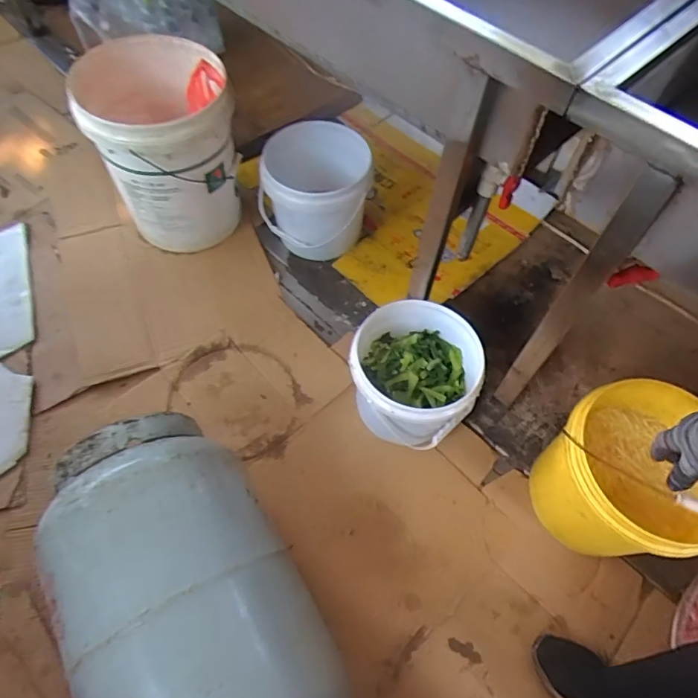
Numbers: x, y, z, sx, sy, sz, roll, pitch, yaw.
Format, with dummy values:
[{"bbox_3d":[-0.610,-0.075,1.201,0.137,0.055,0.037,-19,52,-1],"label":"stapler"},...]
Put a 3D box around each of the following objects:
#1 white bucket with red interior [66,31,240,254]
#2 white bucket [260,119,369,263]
[{"bbox_3d":[-0.406,-0.436,1.142,0.281,0.399,0.274,2,60,-3],"label":"white bucket with red interior"},{"bbox_3d":[-0.082,-0.365,1.210,0.248,0.265,0.231,2,60,-3],"label":"white bucket"}]

